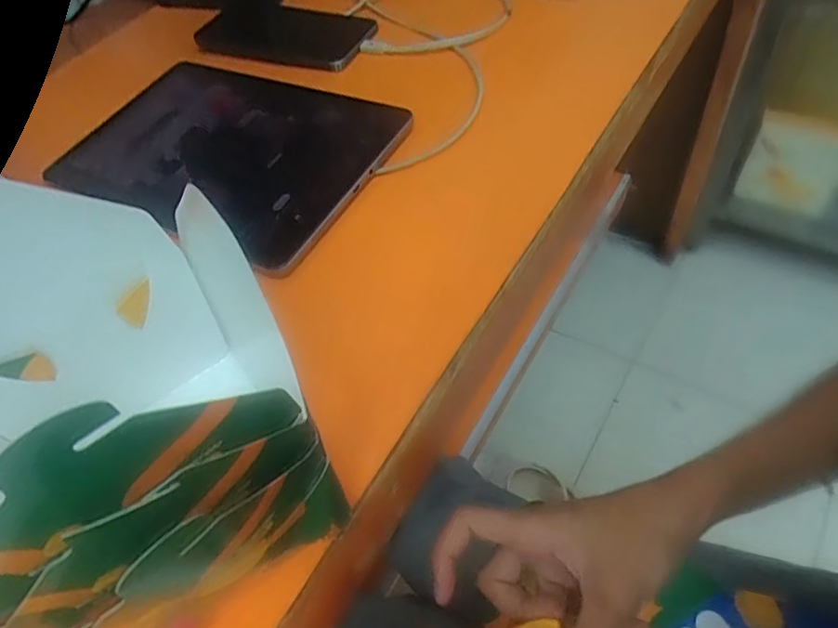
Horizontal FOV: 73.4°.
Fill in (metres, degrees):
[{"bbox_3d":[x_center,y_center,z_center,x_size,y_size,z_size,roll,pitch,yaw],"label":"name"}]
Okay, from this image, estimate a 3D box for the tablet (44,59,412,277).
[{"bbox_3d":[-0.150,-0.130,0.432,0.257,0.007,0.165,22,62,24],"label":"tablet"}]

